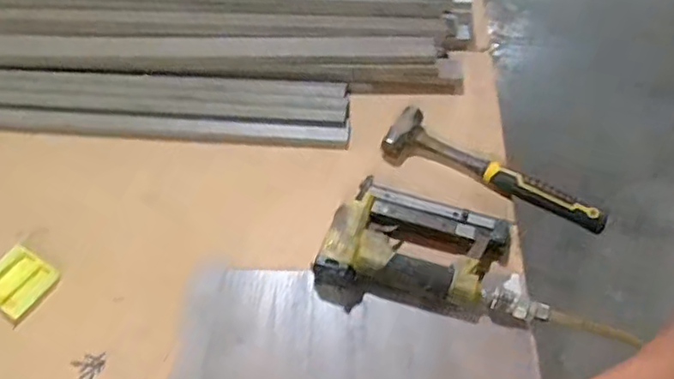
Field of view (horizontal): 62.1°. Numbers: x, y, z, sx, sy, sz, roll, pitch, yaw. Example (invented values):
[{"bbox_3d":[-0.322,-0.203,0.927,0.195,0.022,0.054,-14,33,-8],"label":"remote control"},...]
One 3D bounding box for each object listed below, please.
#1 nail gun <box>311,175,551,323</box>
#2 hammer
[{"bbox_3d":[0.105,0.068,0.615,0.231,0.045,0.143,11,55,10],"label":"nail gun"},{"bbox_3d":[0.193,-0.024,0.689,0.272,0.032,0.067,24,58,18],"label":"hammer"}]

